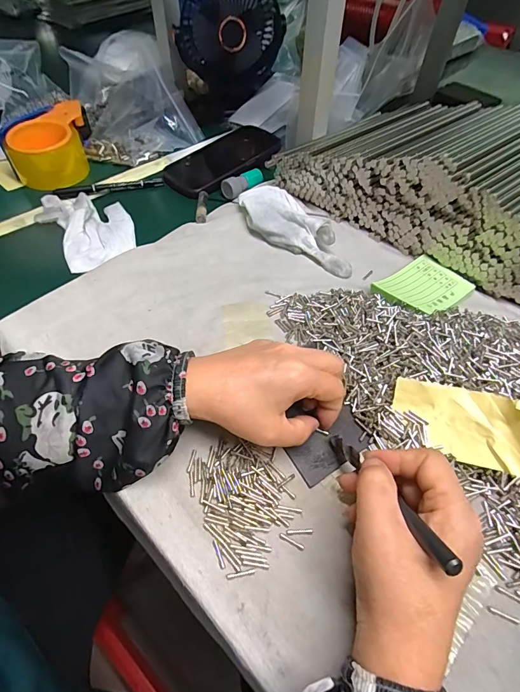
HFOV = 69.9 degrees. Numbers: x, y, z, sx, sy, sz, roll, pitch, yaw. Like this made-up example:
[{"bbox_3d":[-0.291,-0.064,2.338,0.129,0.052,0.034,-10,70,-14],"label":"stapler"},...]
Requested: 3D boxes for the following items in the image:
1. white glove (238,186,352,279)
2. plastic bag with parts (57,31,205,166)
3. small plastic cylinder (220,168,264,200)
[{"bbox_3d":[0.035,-0.137,0.435,0.072,0.031,0.165,-19,55,-15],"label":"white glove"},{"bbox_3d":[-0.201,-0.385,0.576,0.171,0.101,0.205,-21,55,-17],"label":"plastic bag with parts"},{"bbox_3d":[-0.021,-0.218,0.502,0.062,0.020,0.021,-31,59,-23],"label":"small plastic cylinder"}]

